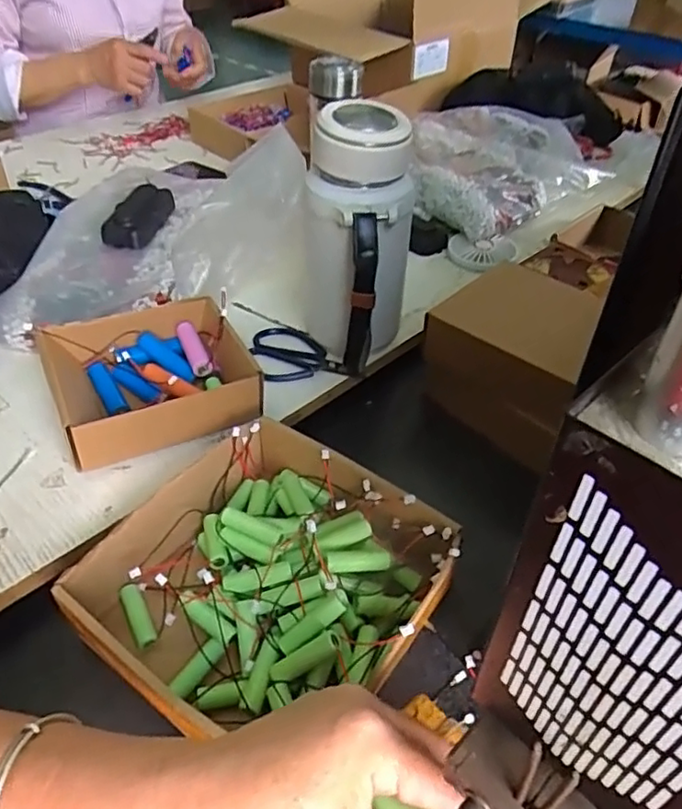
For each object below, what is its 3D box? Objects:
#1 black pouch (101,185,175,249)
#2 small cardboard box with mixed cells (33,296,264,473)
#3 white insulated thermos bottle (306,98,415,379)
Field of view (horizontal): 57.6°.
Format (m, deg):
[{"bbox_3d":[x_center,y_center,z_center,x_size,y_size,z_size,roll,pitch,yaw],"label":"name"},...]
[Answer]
[{"bbox_3d":[-0.225,-0.211,0.696,0.050,0.031,0.105,7,43,6],"label":"black pouch"},{"bbox_3d":[-0.167,-0.023,0.550,0.163,0.054,0.154,-19,47,-20],"label":"small cardboard box with mixed cells"},{"bbox_3d":[0.015,-0.143,0.584,0.091,0.247,0.136,1,43,-1],"label":"white insulated thermos bottle"}]

